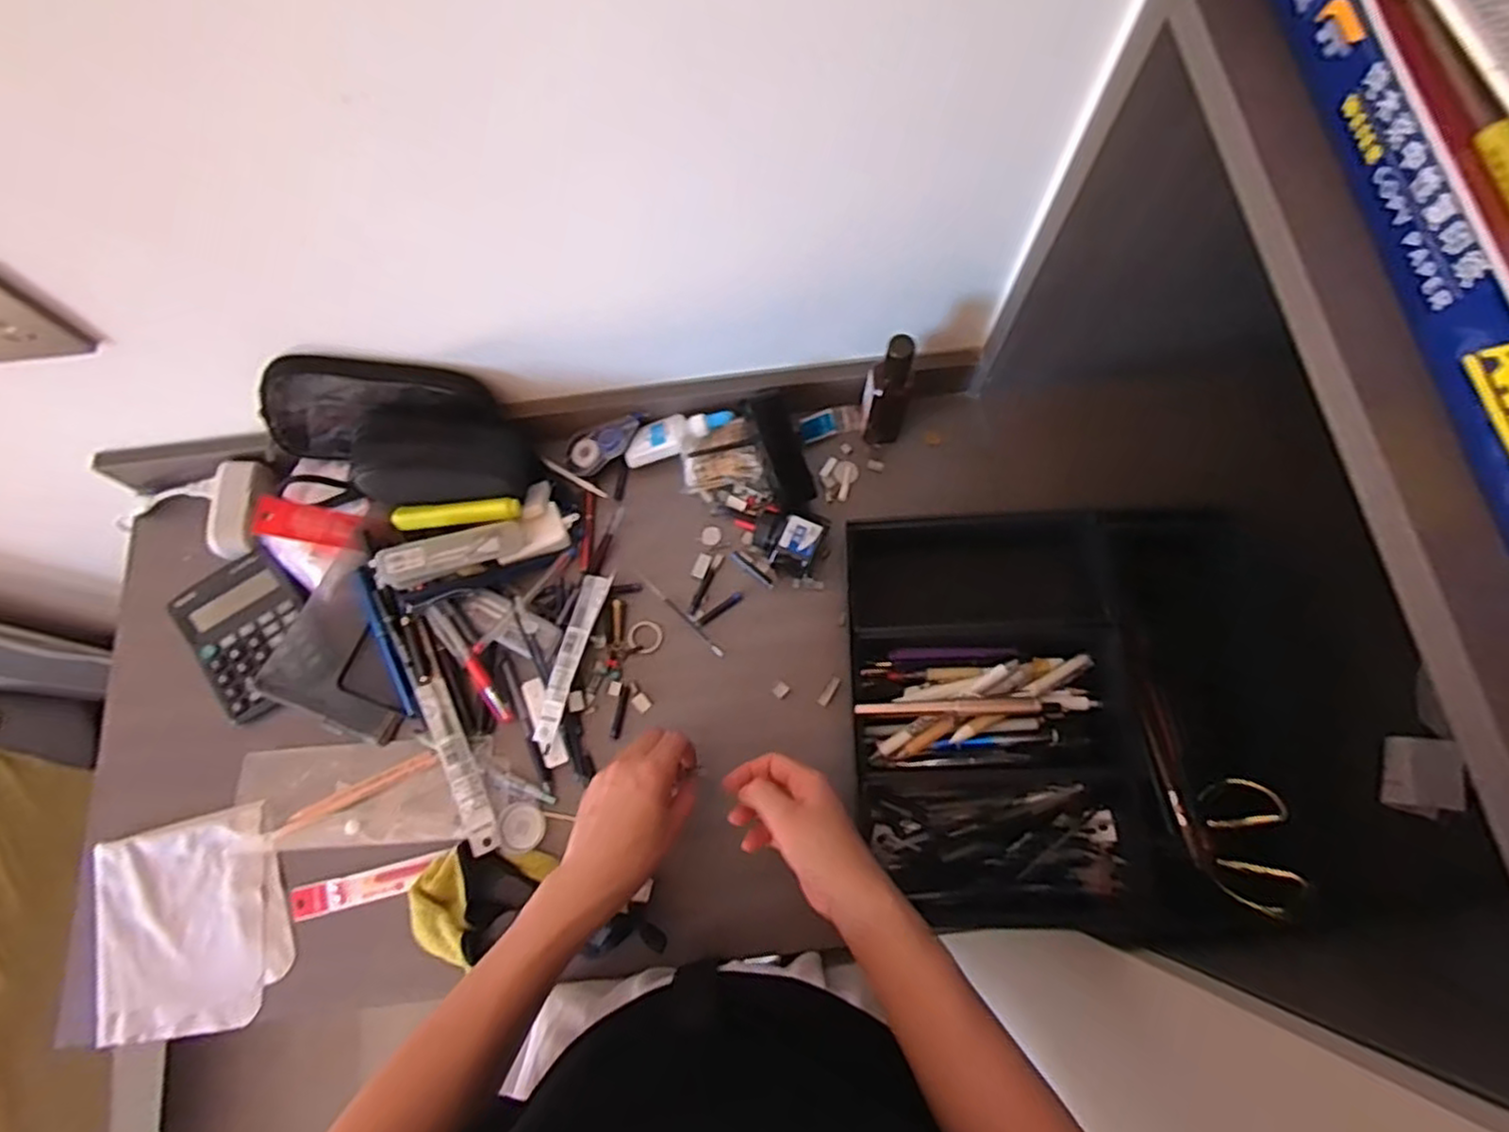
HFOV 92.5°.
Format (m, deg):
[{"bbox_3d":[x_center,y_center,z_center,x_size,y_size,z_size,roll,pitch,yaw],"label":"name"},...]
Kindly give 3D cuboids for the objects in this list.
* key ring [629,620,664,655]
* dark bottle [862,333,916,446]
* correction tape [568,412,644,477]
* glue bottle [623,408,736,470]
[{"bbox_3d":[-0.100,0.065,0.665,0.031,0.004,0.029,-1,73,2],"label":"key ring"},{"bbox_3d":[0.119,-0.154,0.650,0.042,0.138,0.032,11,74,6],"label":"dark bottle"},{"bbox_3d":[-0.142,-0.119,0.692,0.084,0.009,0.040,-30,74,7],"label":"correction tape"},{"bbox_3d":[-0.072,-0.125,0.695,0.107,0.024,0.039,-14,80,9],"label":"glue bottle"}]

